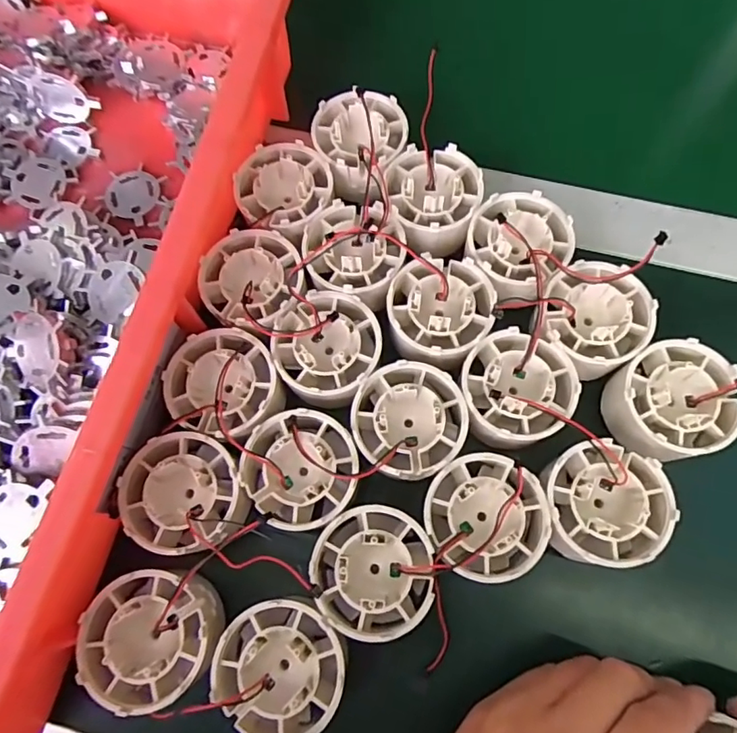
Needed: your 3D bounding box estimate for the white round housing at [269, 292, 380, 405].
[{"bbox_3d":[-0.020,-0.006,0.265,0.049,0.039,0.052,-1,71,1],"label":"white round housing"}]

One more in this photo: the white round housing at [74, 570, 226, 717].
[{"bbox_3d":[-0.090,0.113,0.220,0.052,0.030,0.050,-1,71,1],"label":"white round housing"}]

